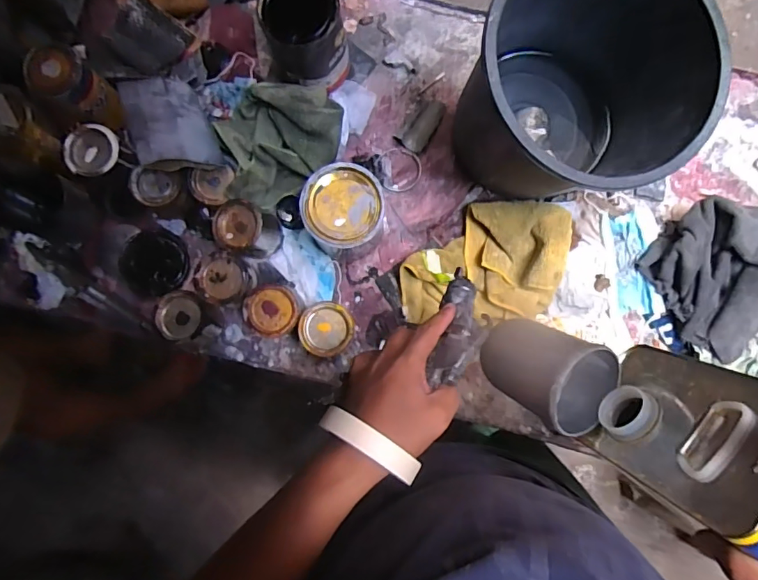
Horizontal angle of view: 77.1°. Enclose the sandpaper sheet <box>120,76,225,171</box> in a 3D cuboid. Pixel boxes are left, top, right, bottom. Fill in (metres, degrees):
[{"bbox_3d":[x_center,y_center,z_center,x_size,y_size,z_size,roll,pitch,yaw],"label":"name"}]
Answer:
[{"bbox_3d":[-0.273,-0.221,0.634,0.105,0.024,0.133,-9,72,-38],"label":"sandpaper sheet"}]

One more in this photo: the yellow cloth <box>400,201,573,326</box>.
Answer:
[{"bbox_3d":[0.148,-0.040,0.677,0.230,0.059,0.165,-4,86,3],"label":"yellow cloth"}]

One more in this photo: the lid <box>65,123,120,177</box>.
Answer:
[{"bbox_3d":[-0.397,-0.193,0.655,0.067,0.012,0.068,0,94,-2],"label":"lid"}]

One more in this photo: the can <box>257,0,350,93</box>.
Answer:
[{"bbox_3d":[-0.097,-0.345,0.650,0.101,0.124,0.099,0,86,3],"label":"can"}]

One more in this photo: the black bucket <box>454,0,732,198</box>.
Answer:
[{"bbox_3d":[0.244,-0.233,0.598,0.252,0.251,0.251,0,86,3],"label":"black bucket"}]

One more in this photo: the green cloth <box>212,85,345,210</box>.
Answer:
[{"bbox_3d":[-0.150,-0.219,0.687,0.189,0.076,0.155,-40,85,0],"label":"green cloth"}]

